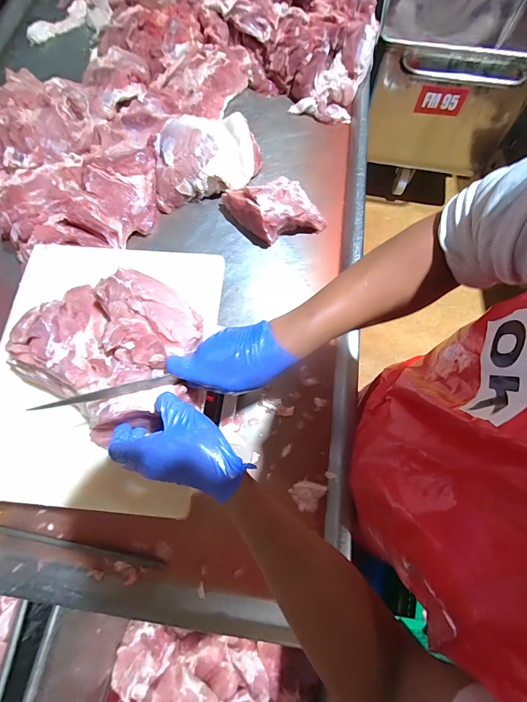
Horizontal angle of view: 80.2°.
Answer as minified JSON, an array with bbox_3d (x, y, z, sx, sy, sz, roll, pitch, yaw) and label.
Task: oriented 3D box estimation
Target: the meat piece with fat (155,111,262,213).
[{"bbox_3d":[-0.137,-0.472,0.742,0.260,0.080,0.219,-12,72,-3],"label":"meat piece with fat"}]

